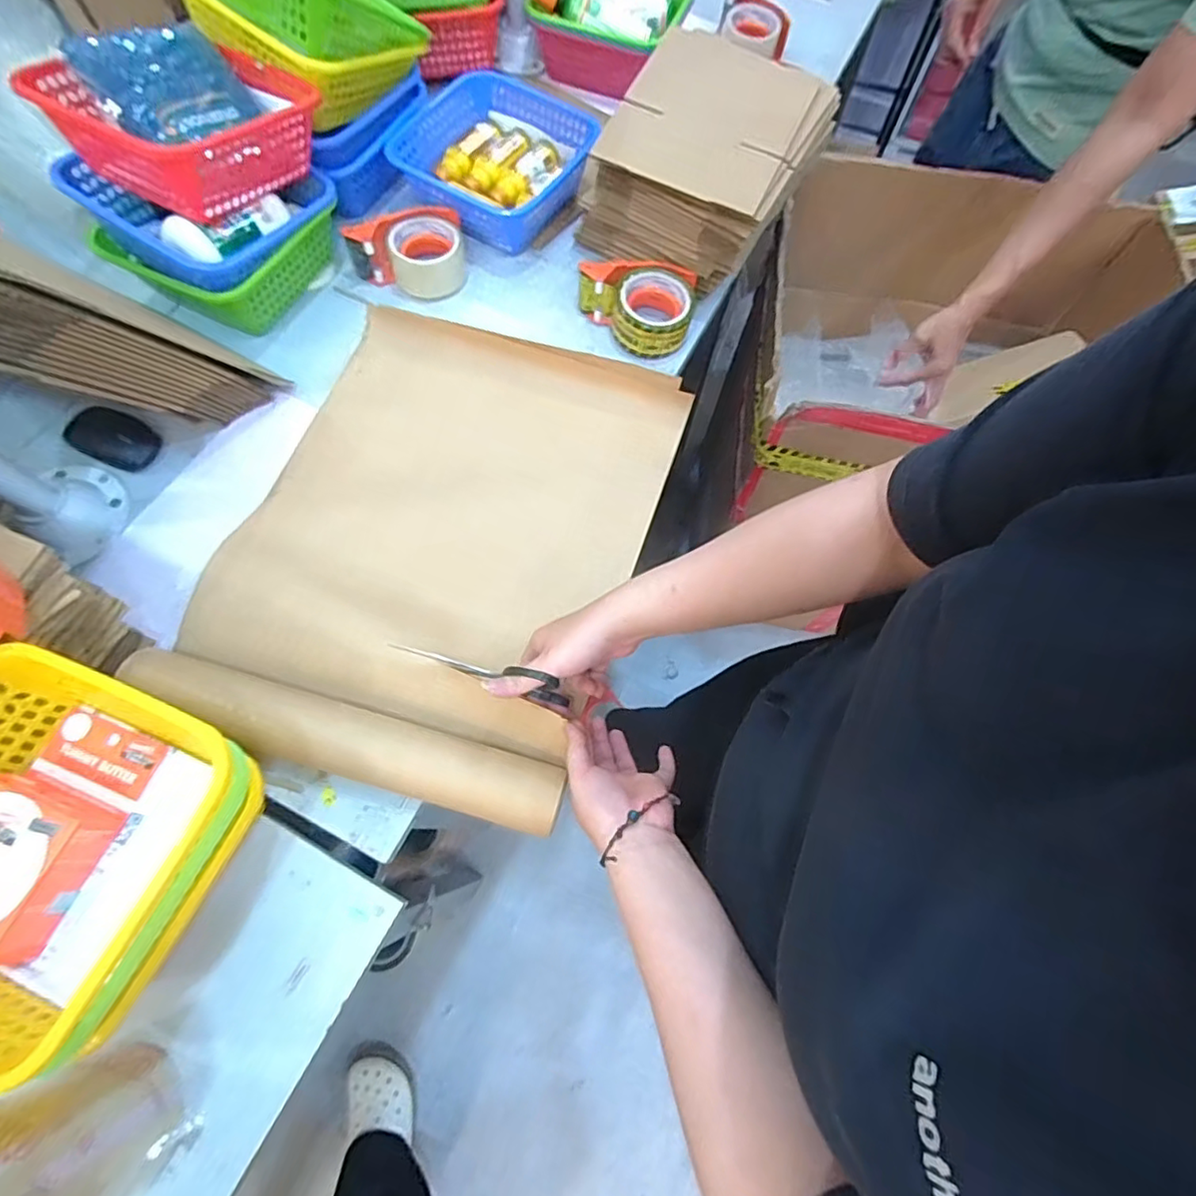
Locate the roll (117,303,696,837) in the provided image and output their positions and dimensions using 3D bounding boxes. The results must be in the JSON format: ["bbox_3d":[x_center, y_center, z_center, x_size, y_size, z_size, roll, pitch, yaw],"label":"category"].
[{"bbox_3d":[-0.161,-0.075,0.636,0.405,0.075,0.519,15,69,4],"label":"roll"}]

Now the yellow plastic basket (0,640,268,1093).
[{"bbox_3d":[-0.388,0.171,0.425,0.222,0.089,0.221,21,69,6],"label":"yellow plastic basket"}]

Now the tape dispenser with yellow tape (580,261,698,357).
[{"bbox_3d":[0.045,-0.369,0.753,0.144,0.060,0.100,10,69,2],"label":"tape dispenser with yellow tape"}]

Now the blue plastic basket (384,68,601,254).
[{"bbox_3d":[-0.142,-0.596,0.821,0.236,0.082,0.228,28,70,9],"label":"blue plastic basket"}]

